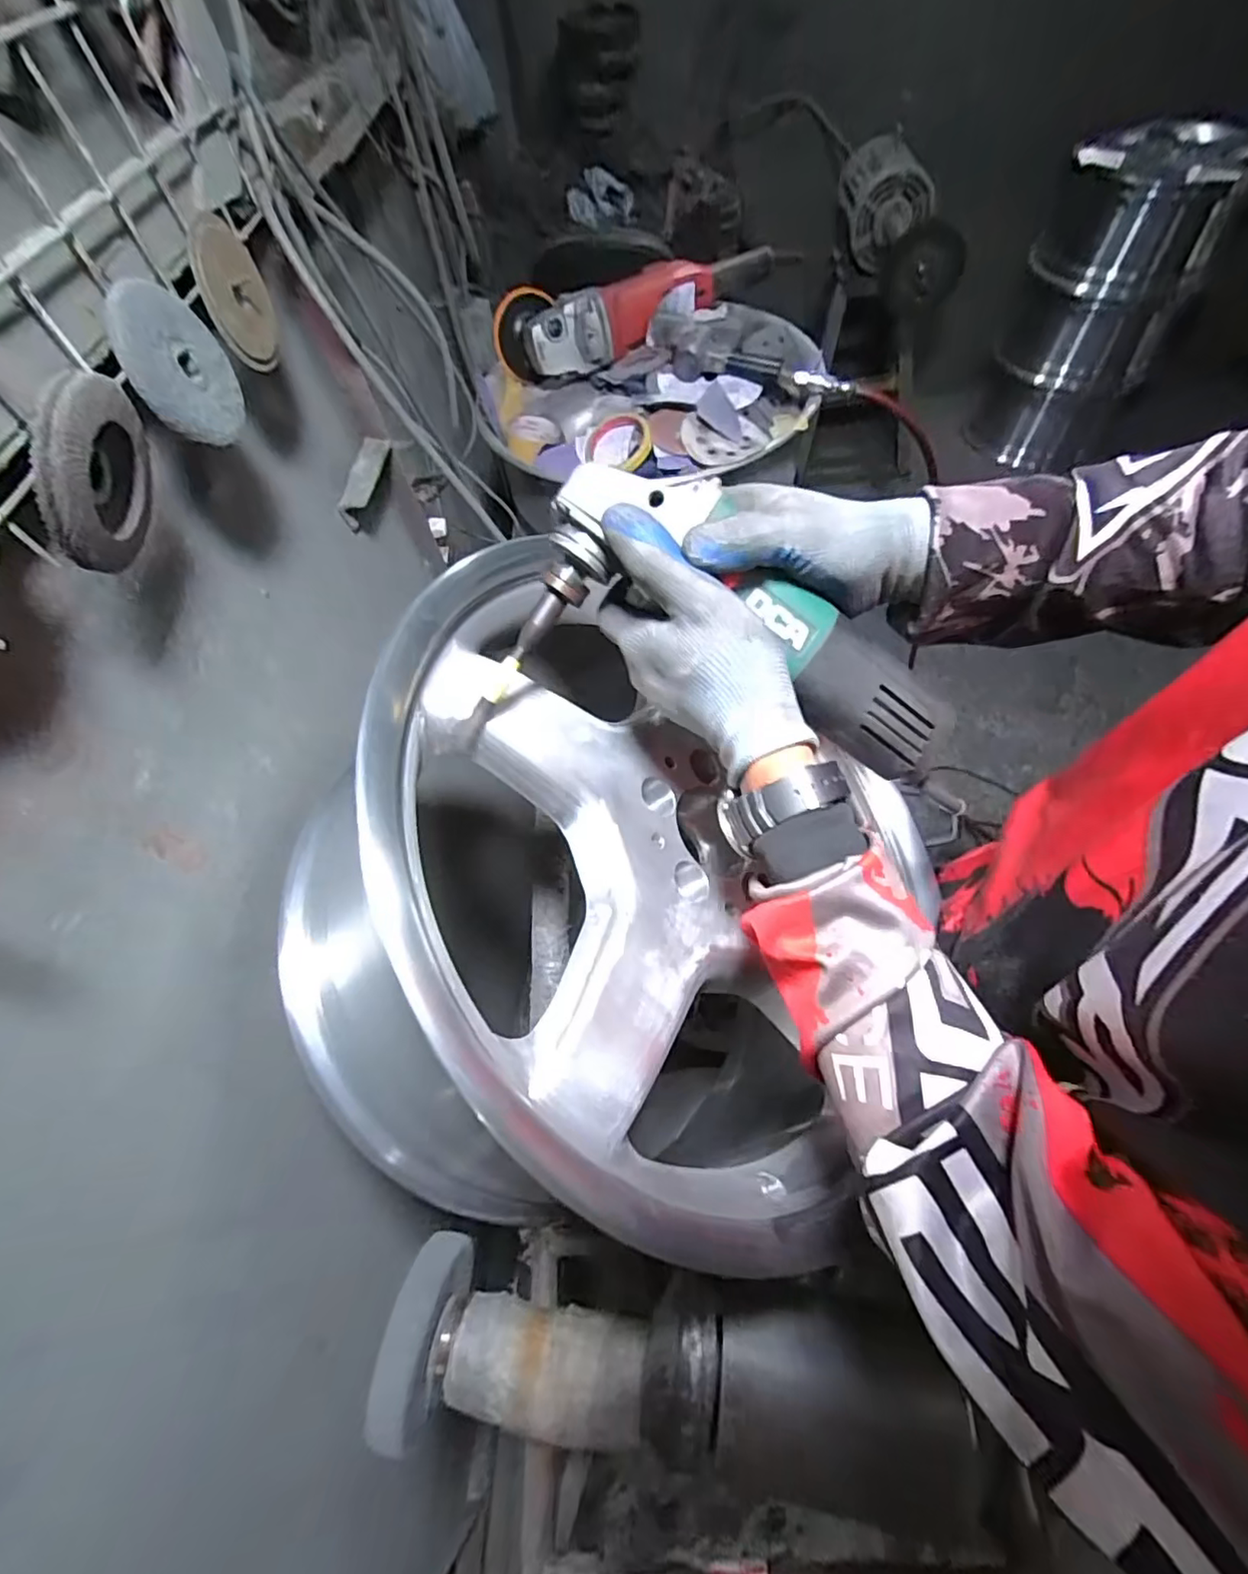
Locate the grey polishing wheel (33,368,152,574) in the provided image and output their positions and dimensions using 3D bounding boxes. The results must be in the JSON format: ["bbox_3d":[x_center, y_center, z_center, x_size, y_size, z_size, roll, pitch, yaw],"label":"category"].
[{"bbox_3d":[-0.288,-0.173,0.318,0.020,0.084,0.094,7,56,-16],"label":"grey polishing wheel"}]

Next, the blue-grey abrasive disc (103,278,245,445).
[{"bbox_3d":[-0.282,-0.269,0.373,0.009,0.086,0.078,-5,15,17],"label":"blue-grey abrasive disc"}]

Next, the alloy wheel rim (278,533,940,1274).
[{"bbox_3d":[0.015,0.077,0.484,0.485,0.210,0.485,32,48,-21],"label":"alloy wheel rim"}]

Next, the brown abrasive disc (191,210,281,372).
[{"bbox_3d":[-0.286,-0.364,0.433,0.013,0.079,0.085,-3,61,1],"label":"brown abrasive disc"}]

